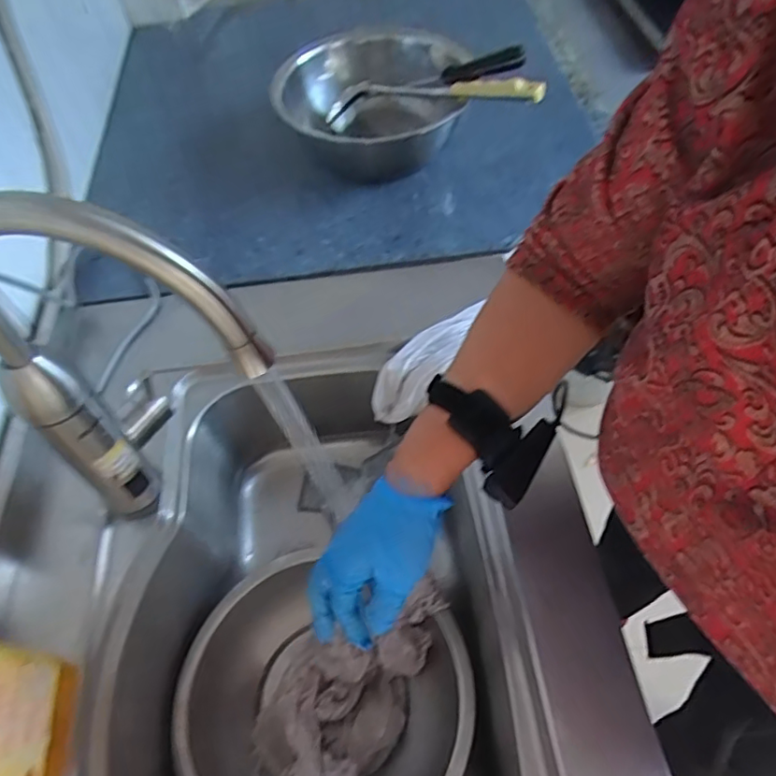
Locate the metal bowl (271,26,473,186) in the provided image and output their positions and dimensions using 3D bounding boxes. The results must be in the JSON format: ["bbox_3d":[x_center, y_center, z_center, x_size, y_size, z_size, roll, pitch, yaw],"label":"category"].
[{"bbox_3d":[-0.023,-0.447,0.892,0.285,0.113,0.289,-2,57,3],"label":"metal bowl"}]

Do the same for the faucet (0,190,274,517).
[{"bbox_3d":[-0.178,0.023,0.429,0.209,0.370,0.093,21,61,17],"label":"faucet"}]

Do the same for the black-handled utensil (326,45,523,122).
[{"bbox_3d":[0.046,-0.444,0.841,0.304,0.022,0.057,-4,54,24],"label":"black-handled utensil"}]

